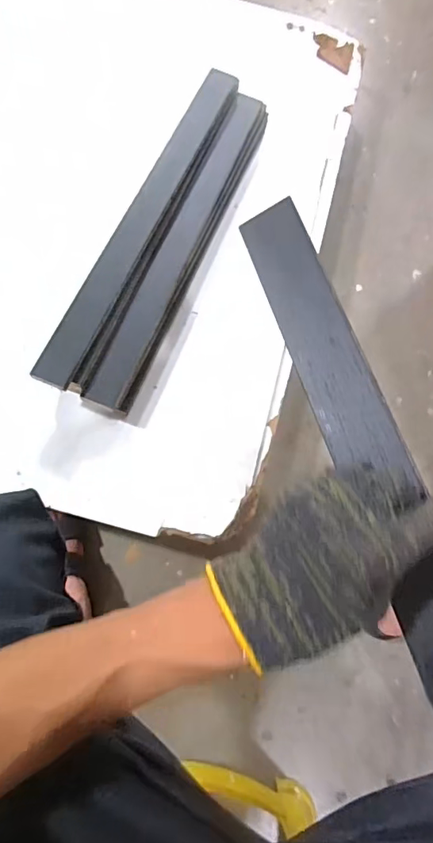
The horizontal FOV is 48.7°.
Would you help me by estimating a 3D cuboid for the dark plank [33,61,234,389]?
[{"bbox_3d":[-0.107,-0.354,0.792,0.067,0.015,0.694,25,68,-8],"label":"dark plank"}]

